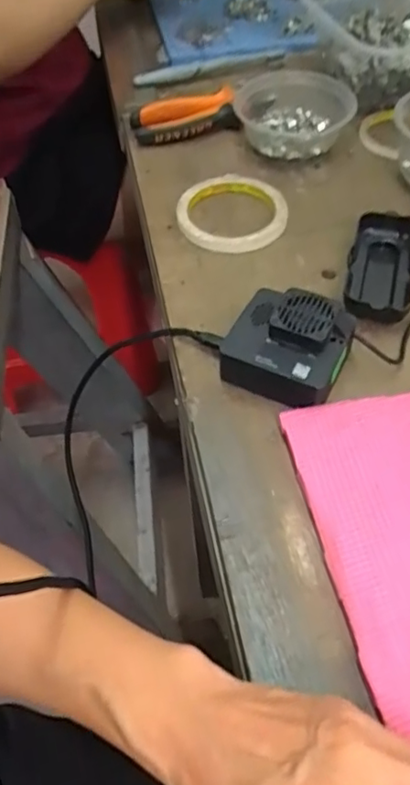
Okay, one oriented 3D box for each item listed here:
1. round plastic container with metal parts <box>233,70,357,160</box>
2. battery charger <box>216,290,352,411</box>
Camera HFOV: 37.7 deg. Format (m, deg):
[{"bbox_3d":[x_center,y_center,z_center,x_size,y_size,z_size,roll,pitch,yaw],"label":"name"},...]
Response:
[{"bbox_3d":[0.090,-0.279,0.599,0.111,0.042,0.105,5,54,7],"label":"round plastic container with metal parts"},{"bbox_3d":[0.057,-0.033,0.421,0.079,0.043,0.070,22,58,18],"label":"battery charger"}]

